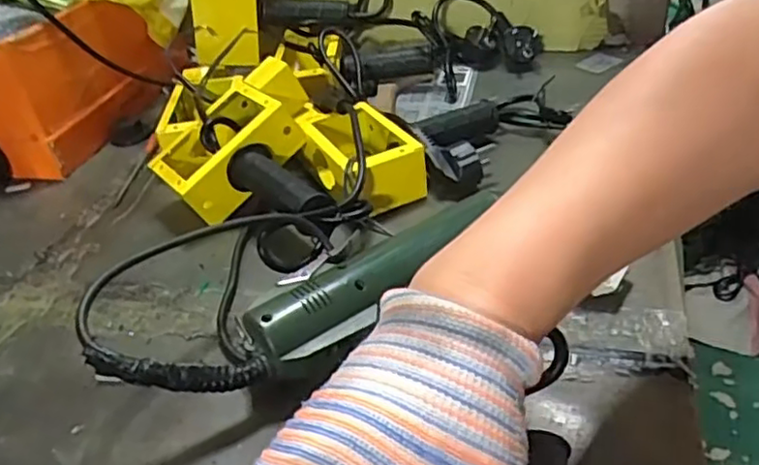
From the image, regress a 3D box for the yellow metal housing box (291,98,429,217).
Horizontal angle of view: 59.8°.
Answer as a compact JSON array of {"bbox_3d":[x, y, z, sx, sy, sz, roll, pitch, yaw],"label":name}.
[{"bbox_3d":[-0.015,-0.061,0.508,0.070,0.043,0.120,-19,38,-15],"label":"yellow metal housing box"}]

